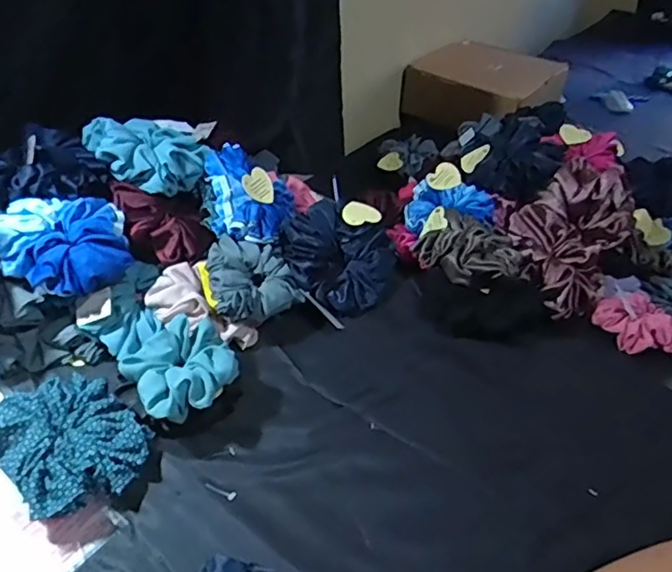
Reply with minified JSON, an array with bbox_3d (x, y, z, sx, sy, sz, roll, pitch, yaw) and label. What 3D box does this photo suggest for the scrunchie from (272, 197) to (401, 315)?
[{"bbox_3d":[0.005,-0.039,0.681,0.133,0.030,0.137,40,58,-5],"label":"scrunchie"}]

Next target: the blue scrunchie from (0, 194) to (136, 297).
[{"bbox_3d":[-0.268,-0.041,0.565,0.128,0.057,0.092,-8,40,-12],"label":"blue scrunchie"}]

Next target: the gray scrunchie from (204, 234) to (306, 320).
[{"bbox_3d":[-0.088,-0.011,0.618,0.092,0.045,0.092,-12,41,-17],"label":"gray scrunchie"}]

